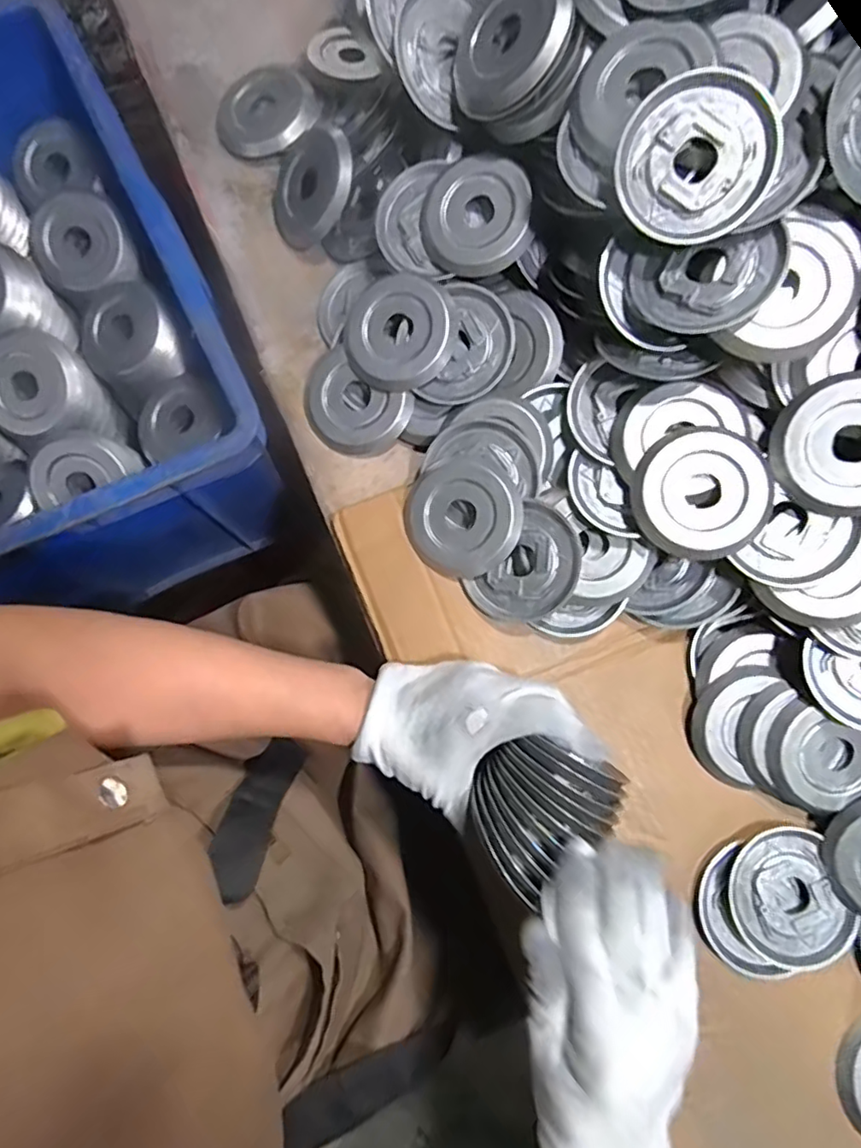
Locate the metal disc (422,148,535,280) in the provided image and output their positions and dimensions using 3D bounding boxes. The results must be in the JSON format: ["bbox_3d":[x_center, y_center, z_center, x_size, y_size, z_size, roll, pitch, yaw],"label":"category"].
[{"bbox_3d":[0.033,-0.259,0.424,0.077,0.009,0.083,1,93,17],"label":"metal disc"}]

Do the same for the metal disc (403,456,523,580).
[{"bbox_3d":[0.022,-0.041,0.420,0.080,0.009,0.082,0,88,14],"label":"metal disc"}]

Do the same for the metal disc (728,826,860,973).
[{"bbox_3d":[0.235,0.215,0.389,0.072,0.008,0.083,-21,81,-5],"label":"metal disc"}]

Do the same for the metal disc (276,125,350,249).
[{"bbox_3d":[-0.090,-0.301,0.458,0.077,0.016,0.081,-1,88,38],"label":"metal disc"}]

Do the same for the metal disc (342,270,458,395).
[{"bbox_3d":[-0.024,-0.176,0.433,0.083,0.014,0.081,0,91,13],"label":"metal disc"}]

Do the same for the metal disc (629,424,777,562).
[{"bbox_3d":[0.174,-0.053,0.378,0.083,0.007,0.080,0,89,12],"label":"metal disc"}]

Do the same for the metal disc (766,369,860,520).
[{"bbox_3d":[0.255,-0.079,0.358,0.081,0.012,0.083,3,98,19],"label":"metal disc"}]

